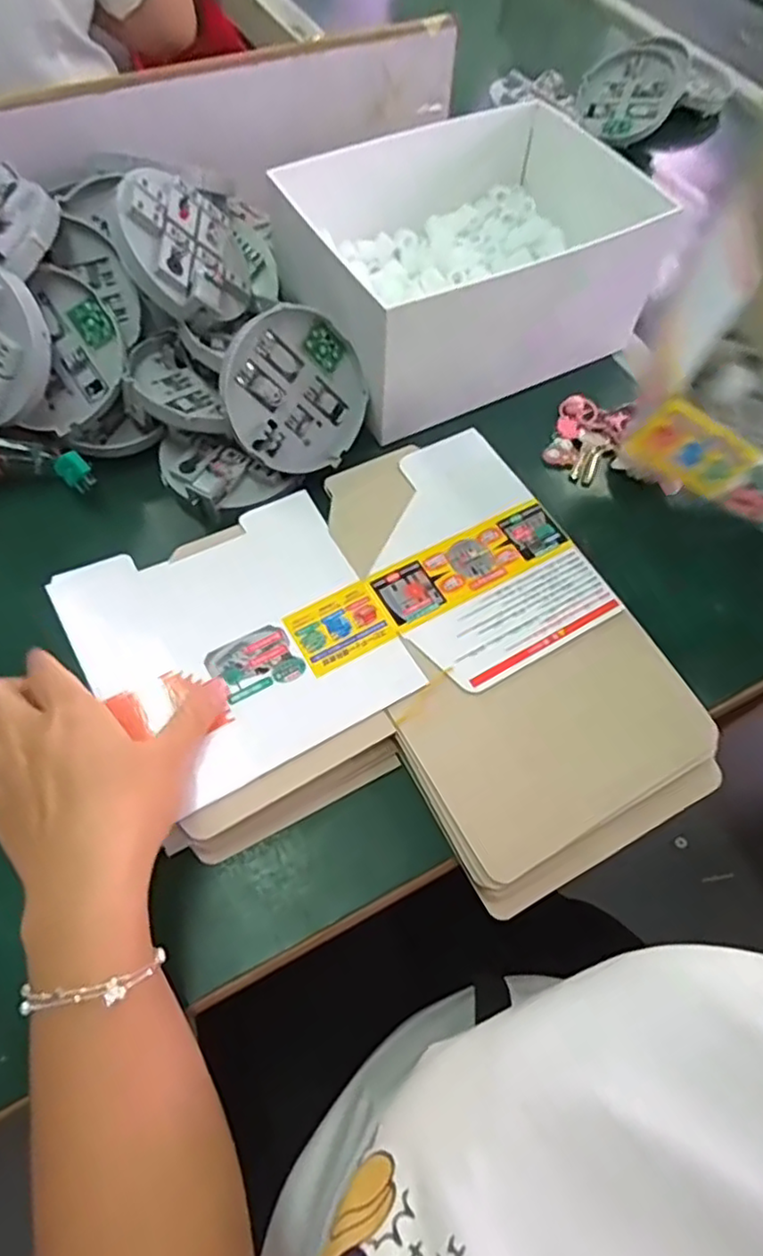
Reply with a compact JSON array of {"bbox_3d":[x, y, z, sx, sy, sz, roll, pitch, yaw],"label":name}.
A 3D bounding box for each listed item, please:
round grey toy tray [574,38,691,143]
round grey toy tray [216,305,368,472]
[{"bbox_3d":[0.277,-0.597,0.729,0.115,0.014,0.095,9,95,29],"label":"round grey toy tray"},{"bbox_3d":[-0.060,-0.162,0.452,0.105,0.102,0.013,-24,29,-28],"label":"round grey toy tray"}]

